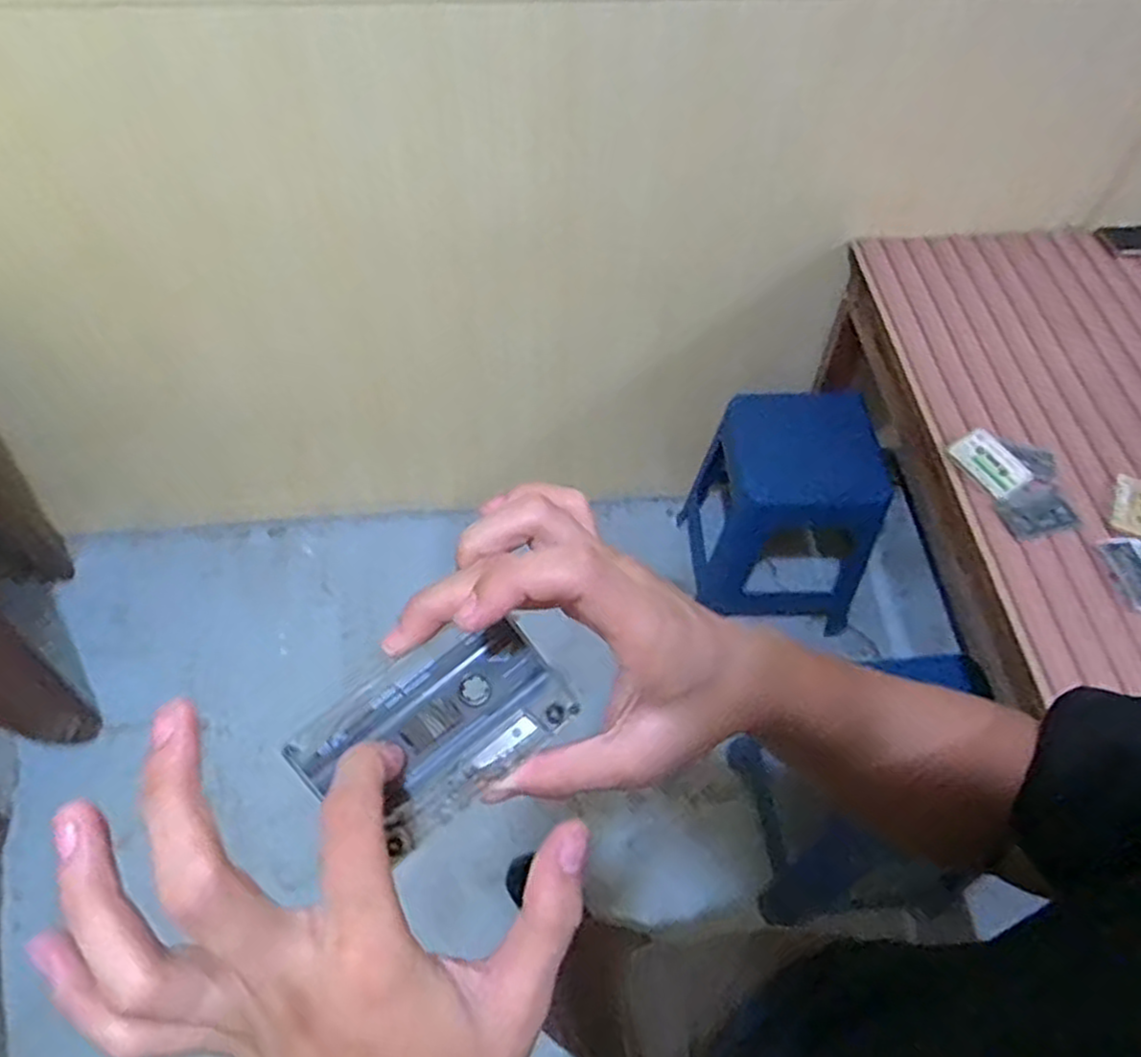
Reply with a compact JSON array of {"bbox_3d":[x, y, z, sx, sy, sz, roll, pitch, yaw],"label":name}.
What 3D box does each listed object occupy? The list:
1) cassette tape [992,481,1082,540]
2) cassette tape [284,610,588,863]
[{"bbox_3d":[0.619,-0.025,1.006,0.094,0.010,0.073,-12,57,-9],"label":"cassette tape"},{"bbox_3d":[-0.052,0.078,0.299,0.098,0.008,0.062,-38,94,-9],"label":"cassette tape"}]

